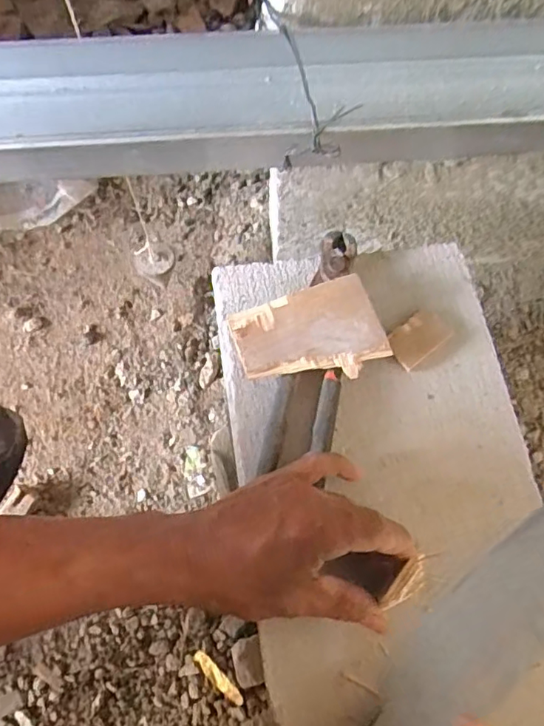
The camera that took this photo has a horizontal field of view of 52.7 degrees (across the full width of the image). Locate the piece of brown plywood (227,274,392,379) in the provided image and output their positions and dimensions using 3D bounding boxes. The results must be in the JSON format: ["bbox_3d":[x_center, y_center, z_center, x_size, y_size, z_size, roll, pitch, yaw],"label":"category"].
[{"bbox_3d":[0.025,-0.019,0.378,0.097,0.010,0.064,-19,70,-8],"label":"piece of brown plywood"}]

